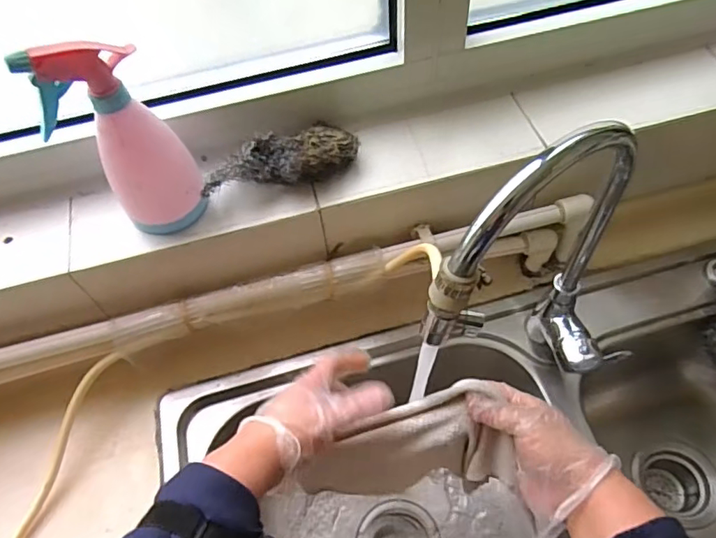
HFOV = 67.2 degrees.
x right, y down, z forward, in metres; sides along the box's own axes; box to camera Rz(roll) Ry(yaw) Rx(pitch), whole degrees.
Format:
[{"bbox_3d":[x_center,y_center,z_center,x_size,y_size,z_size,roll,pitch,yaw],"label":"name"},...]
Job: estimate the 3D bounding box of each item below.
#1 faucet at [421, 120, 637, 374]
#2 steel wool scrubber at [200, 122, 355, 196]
[{"bbox_3d":[0.153,0.038,0.451,0.192,0.321,0.082,-34,61,-16],"label":"faucet"},{"bbox_3d":[-0.074,-0.104,0.549,0.164,0.049,0.061,-29,59,-14],"label":"steel wool scrubber"}]

